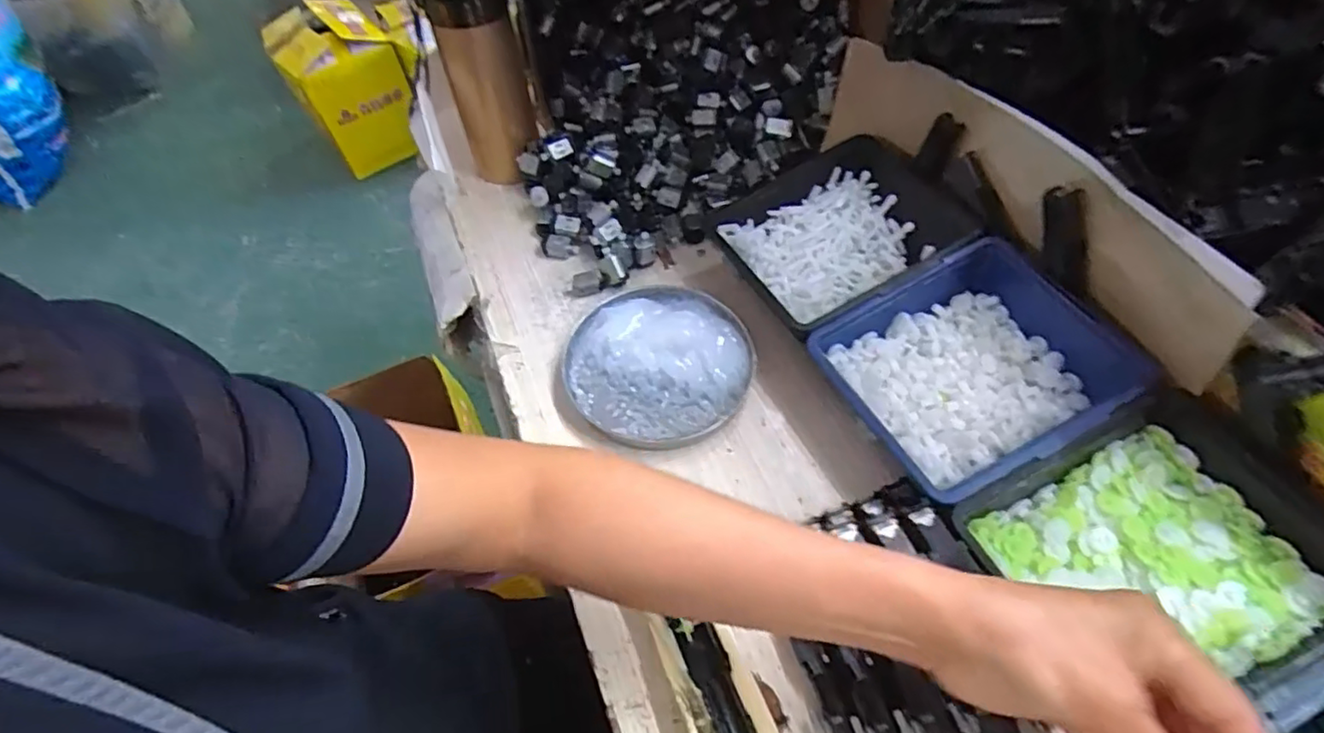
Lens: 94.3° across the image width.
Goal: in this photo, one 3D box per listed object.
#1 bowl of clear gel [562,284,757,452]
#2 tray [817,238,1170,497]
[{"bbox_3d":[-0.004,-0.006,0.482,0.142,0.021,0.140,-2,56,2],"label":"bowl of clear gel"},{"bbox_3d":[0.213,-0.004,0.417,0.174,0.039,0.145,-24,58,-12],"label":"tray"}]

